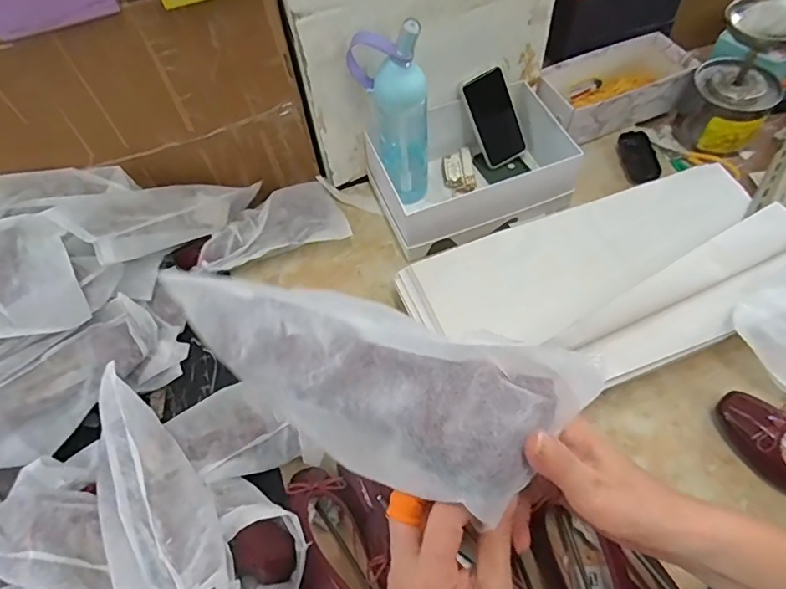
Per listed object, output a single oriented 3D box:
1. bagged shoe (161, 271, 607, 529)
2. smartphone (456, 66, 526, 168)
[{"bbox_3d":[-0.025,0.049,0.308,0.277,0.060,0.091,16,62,18],"label":"bagged shoe"},{"bbox_3d":[0.178,-0.308,0.894,0.081,0.169,0.016,-25,31,10],"label":"smartphone"}]

